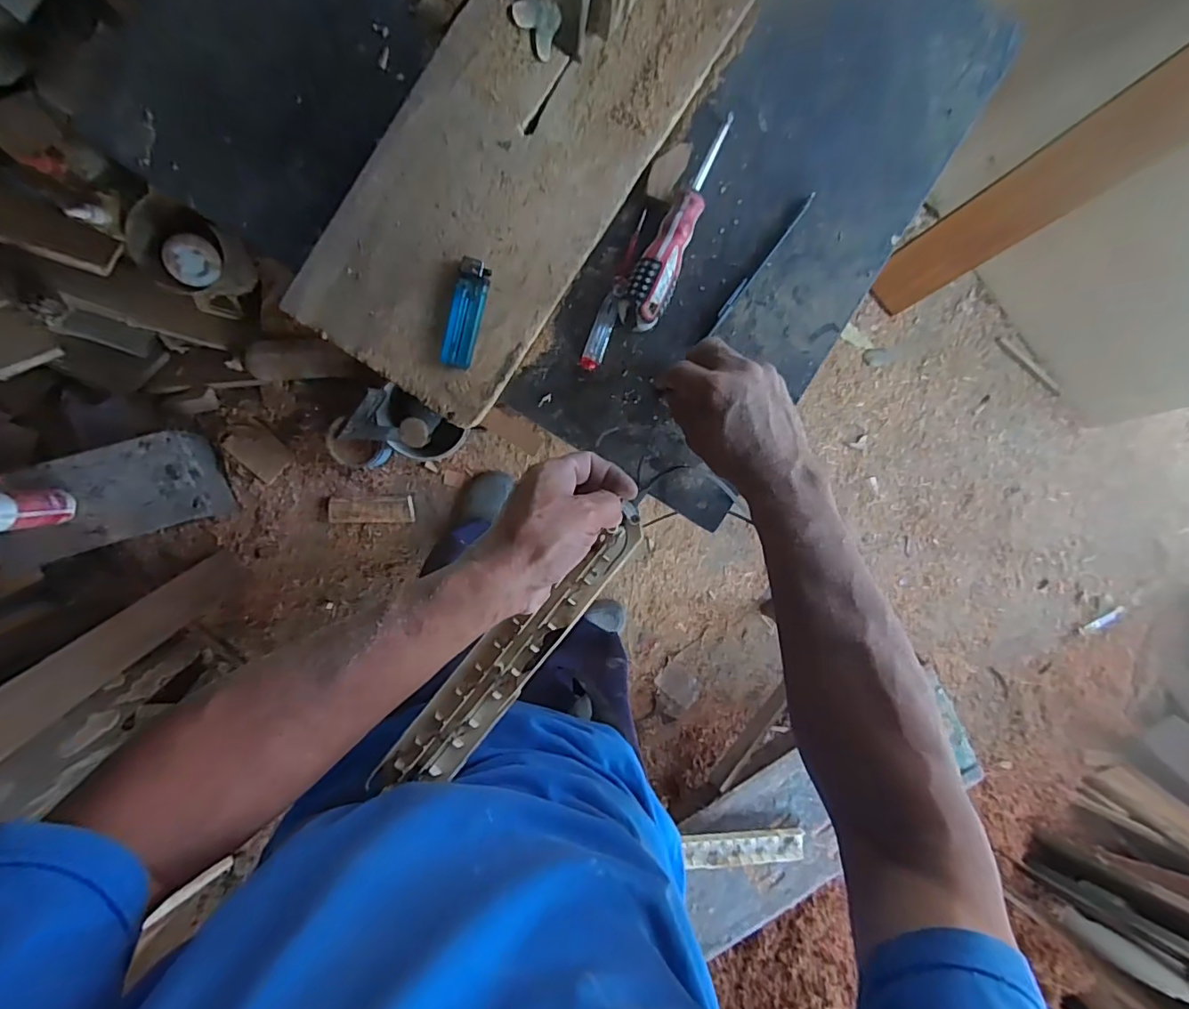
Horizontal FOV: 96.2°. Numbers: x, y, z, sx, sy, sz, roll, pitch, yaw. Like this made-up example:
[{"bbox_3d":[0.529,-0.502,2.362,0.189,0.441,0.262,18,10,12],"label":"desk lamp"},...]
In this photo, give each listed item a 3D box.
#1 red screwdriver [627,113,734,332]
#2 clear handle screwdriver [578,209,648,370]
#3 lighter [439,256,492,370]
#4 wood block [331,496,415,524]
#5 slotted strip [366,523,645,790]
[{"bbox_3d":[0.070,-0.221,0.416,0.033,0.026,0.179,27,91,-9],"label":"red screwdriver"},{"bbox_3d":[0.017,-0.171,0.428,0.015,0.015,0.129,20,92,-9],"label":"clear handle screwdriver"},{"bbox_3d":[-0.098,-0.145,0.408,0.024,0.013,0.078,14,93,-8],"label":"lighter"},{"bbox_3d":[-0.517,0.013,1.236,0.183,0.037,0.059,-1,95,-7],"label":"wood block"},{"bbox_3d":[-0.055,0.108,0.375,0.045,0.010,0.244,45,85,-9],"label":"slotted strip"}]

